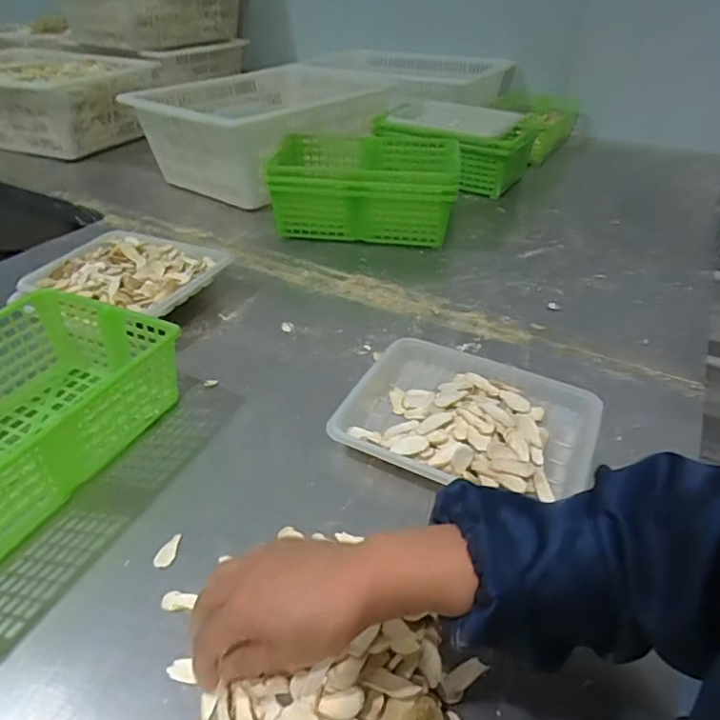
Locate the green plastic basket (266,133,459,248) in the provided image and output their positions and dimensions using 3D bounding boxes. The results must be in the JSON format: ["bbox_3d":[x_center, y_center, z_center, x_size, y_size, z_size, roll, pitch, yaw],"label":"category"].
[{"bbox_3d":[0.018,-0.346,1.057,0.341,0.134,0.276,3,37,5],"label":"green plastic basket"}]

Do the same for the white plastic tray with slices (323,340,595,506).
[{"bbox_3d":[0.118,0.063,0.597,0.269,0.042,0.205,16,40,21],"label":"white plastic tray with slices"}]

